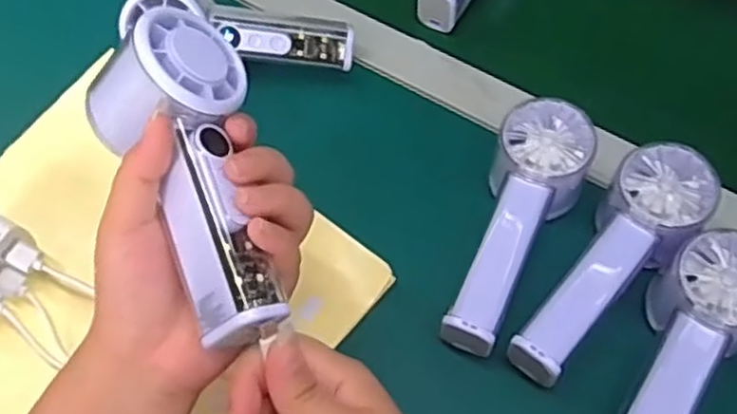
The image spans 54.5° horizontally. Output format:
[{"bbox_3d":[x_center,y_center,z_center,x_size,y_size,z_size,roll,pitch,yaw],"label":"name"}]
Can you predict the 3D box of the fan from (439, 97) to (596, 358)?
[{"bbox_3d":[0.088,0.013,0.427,0.054,0.053,0.156,21,73,13],"label":"fan"}]

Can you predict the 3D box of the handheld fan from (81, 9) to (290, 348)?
[{"bbox_3d":[-0.079,-0.013,0.321,0.069,0.043,0.152,-17,74,-11],"label":"handheld fan"}]

